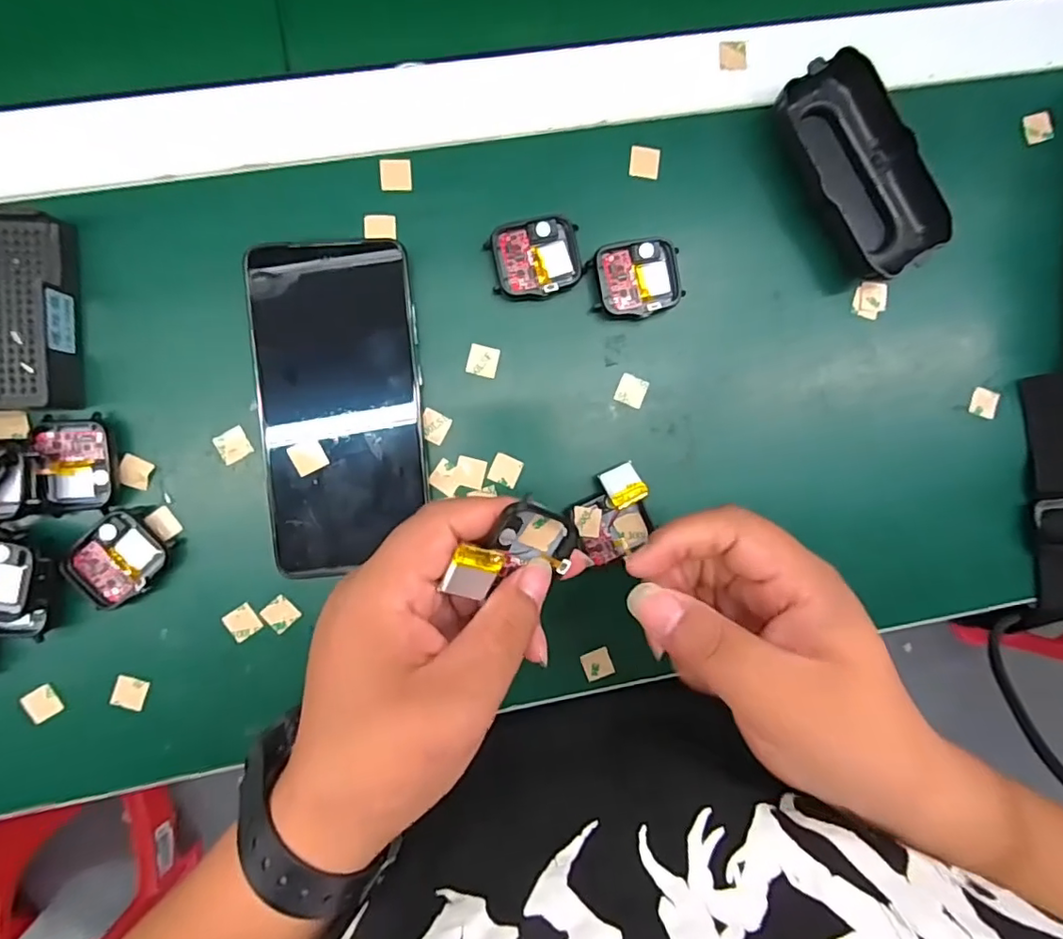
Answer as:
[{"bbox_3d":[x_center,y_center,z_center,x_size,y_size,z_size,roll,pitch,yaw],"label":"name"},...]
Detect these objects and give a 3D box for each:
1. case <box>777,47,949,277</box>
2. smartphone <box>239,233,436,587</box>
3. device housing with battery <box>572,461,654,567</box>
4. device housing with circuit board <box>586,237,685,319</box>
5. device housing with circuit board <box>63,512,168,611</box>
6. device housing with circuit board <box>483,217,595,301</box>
[{"bbox_3d":[0.169,-0.155,0.294,0.055,0.026,0.108,-34,95,-3],"label":"case"},{"bbox_3d":[-0.095,-0.031,0.285,0.078,0.014,0.159,-5,93,-5],"label":"smartphone"},{"bbox_3d":[0.042,0.025,0.297,0.040,0.013,0.047,-17,97,-5],"label":"device housing with battery"},{"bbox_3d":[0.055,-0.100,0.296,0.046,0.012,0.038,-10,93,-5],"label":"device housing with circuit board"},{"bbox_3d":[-0.205,0.045,0.280,0.042,0.010,0.038,-41,95,-3],"label":"device housing with circuit board"},{"bbox_3d":[0.003,-0.109,0.291,0.048,0.010,0.038,-10,93,-5],"label":"device housing with circuit board"}]

